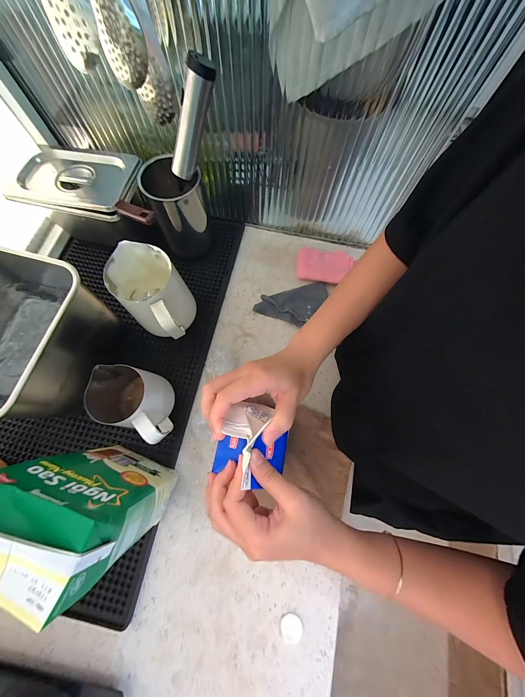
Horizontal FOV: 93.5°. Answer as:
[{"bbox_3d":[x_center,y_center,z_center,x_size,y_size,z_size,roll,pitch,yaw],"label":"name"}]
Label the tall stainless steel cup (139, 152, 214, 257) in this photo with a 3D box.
[{"bbox_3d":[-0.128,-0.219,0.395,0.080,0.126,0.086,1,73,-2],"label":"tall stainless steel cup"}]

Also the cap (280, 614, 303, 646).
[{"bbox_3d":[0.034,0.326,0.287,0.025,0.009,0.023,1,73,-2],"label":"cap"}]

